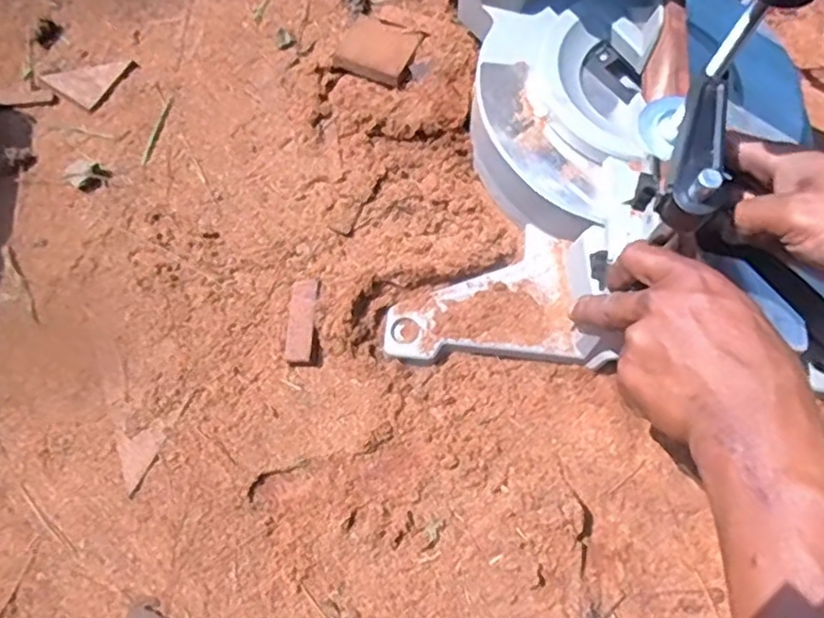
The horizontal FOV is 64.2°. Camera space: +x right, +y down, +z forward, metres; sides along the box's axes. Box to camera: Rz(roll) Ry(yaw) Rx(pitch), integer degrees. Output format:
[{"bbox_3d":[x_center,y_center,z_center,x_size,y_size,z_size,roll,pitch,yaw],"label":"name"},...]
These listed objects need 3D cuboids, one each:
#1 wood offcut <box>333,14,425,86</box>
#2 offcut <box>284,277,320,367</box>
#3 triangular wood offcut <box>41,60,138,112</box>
[{"bbox_3d":[-0.031,-0.239,0.600,0.066,0.016,0.060,21,72,6],"label":"wood offcut"},{"bbox_3d":[-0.085,0.010,0.515,0.024,0.014,0.067,2,71,0],"label":"offcut"},{"bbox_3d":[-0.296,-0.204,0.605,0.082,0.007,0.043,-9,72,-4],"label":"triangular wood offcut"}]

